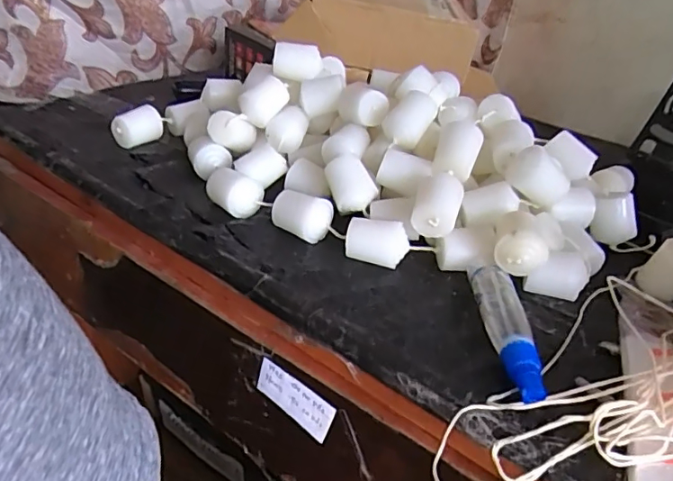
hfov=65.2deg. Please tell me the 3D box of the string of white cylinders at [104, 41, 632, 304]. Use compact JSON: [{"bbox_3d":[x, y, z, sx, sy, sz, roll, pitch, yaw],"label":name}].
[{"bbox_3d":[0.014,-0.088,0.502,0.496,0.109,0.192,21,34,22],"label":"string of white cylinders"}]

